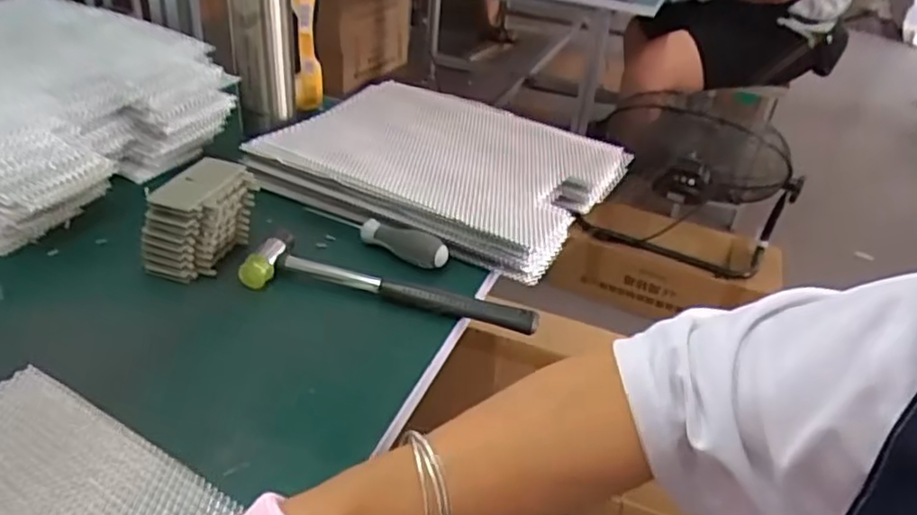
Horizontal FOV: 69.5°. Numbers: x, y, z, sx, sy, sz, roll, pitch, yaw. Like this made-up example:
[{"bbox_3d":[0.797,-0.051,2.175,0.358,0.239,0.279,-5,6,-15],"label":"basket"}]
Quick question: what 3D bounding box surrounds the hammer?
[{"bbox_3d":[-0.055,0.023,0.557,0.242,0.027,0.049,9,34,4],"label":"hammer"}]

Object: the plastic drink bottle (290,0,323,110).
[{"bbox_3d":[-0.190,-0.290,0.814,0.046,0.208,0.049,-6,35,-18],"label":"plastic drink bottle"}]

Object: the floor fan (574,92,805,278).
[{"bbox_3d":[0.590,-0.206,1.673,0.486,0.420,0.242,20,36,19],"label":"floor fan"}]

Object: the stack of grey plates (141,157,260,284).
[{"bbox_3d":[-0.218,-0.033,0.564,0.053,0.071,0.099,18,36,18],"label":"stack of grey plates"}]

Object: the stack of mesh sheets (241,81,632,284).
[{"bbox_3d":[-0.016,-0.103,0.727,0.339,0.046,0.277,21,36,21],"label":"stack of mesh sheets"}]

